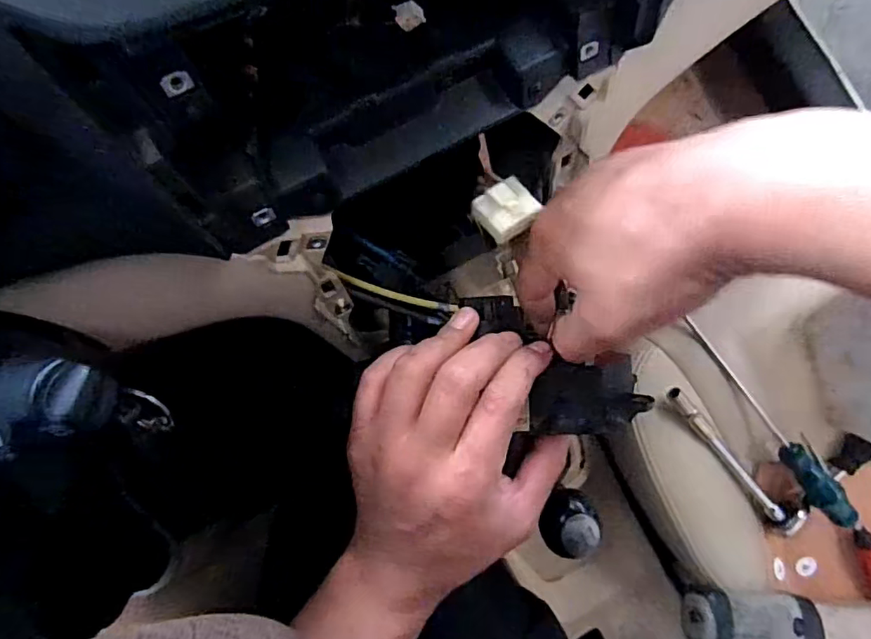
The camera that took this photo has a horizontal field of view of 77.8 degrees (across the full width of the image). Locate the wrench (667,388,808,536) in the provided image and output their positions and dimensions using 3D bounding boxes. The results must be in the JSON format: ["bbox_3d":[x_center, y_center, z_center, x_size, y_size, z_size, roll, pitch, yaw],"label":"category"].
[{"bbox_3d":[0.305,0.143,0.551,0.221,0.025,0.024,45,83,-13],"label":"wrench"}]

